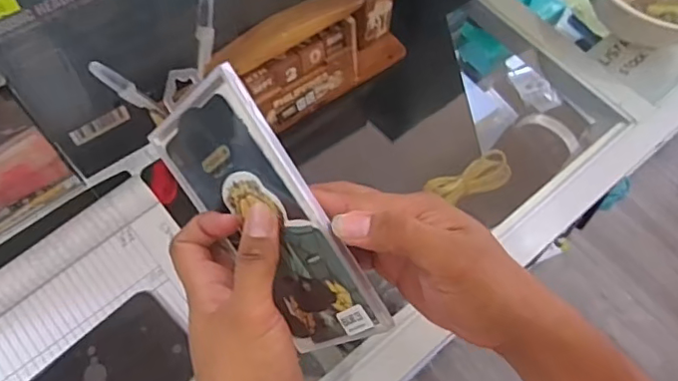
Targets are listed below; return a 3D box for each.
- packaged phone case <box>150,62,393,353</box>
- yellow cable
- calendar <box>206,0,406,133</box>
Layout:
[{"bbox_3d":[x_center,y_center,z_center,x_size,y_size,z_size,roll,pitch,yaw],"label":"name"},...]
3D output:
[{"bbox_3d":[-0.045,0.014,0.332,0.183,0.086,0.008,58,39,-2],"label":"packaged phone case"},{"bbox_3d":[0.164,-0.014,0.699,0.108,0.016,0.046,-24,67,-13],"label":"yellow cable"},{"bbox_3d":[-0.019,-0.121,0.484,0.189,0.079,0.053,-33,69,-17],"label":"calendar"}]

